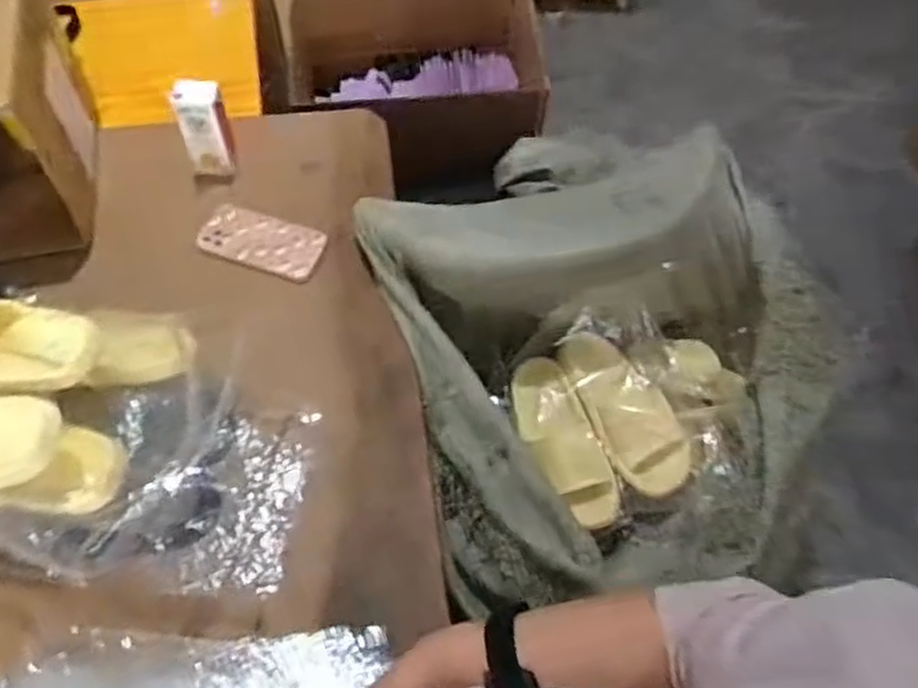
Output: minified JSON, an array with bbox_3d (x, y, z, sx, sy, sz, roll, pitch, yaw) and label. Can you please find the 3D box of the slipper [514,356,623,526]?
[{"bbox_3d":[0.133,0.124,0.996,0.095,0.054,0.242,-18,62,-11],"label":"slipper"}]

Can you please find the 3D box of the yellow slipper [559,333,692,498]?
[{"bbox_3d":[0.224,0.080,1.000,0.116,0.075,0.247,-21,62,-13],"label":"yellow slipper"}]

